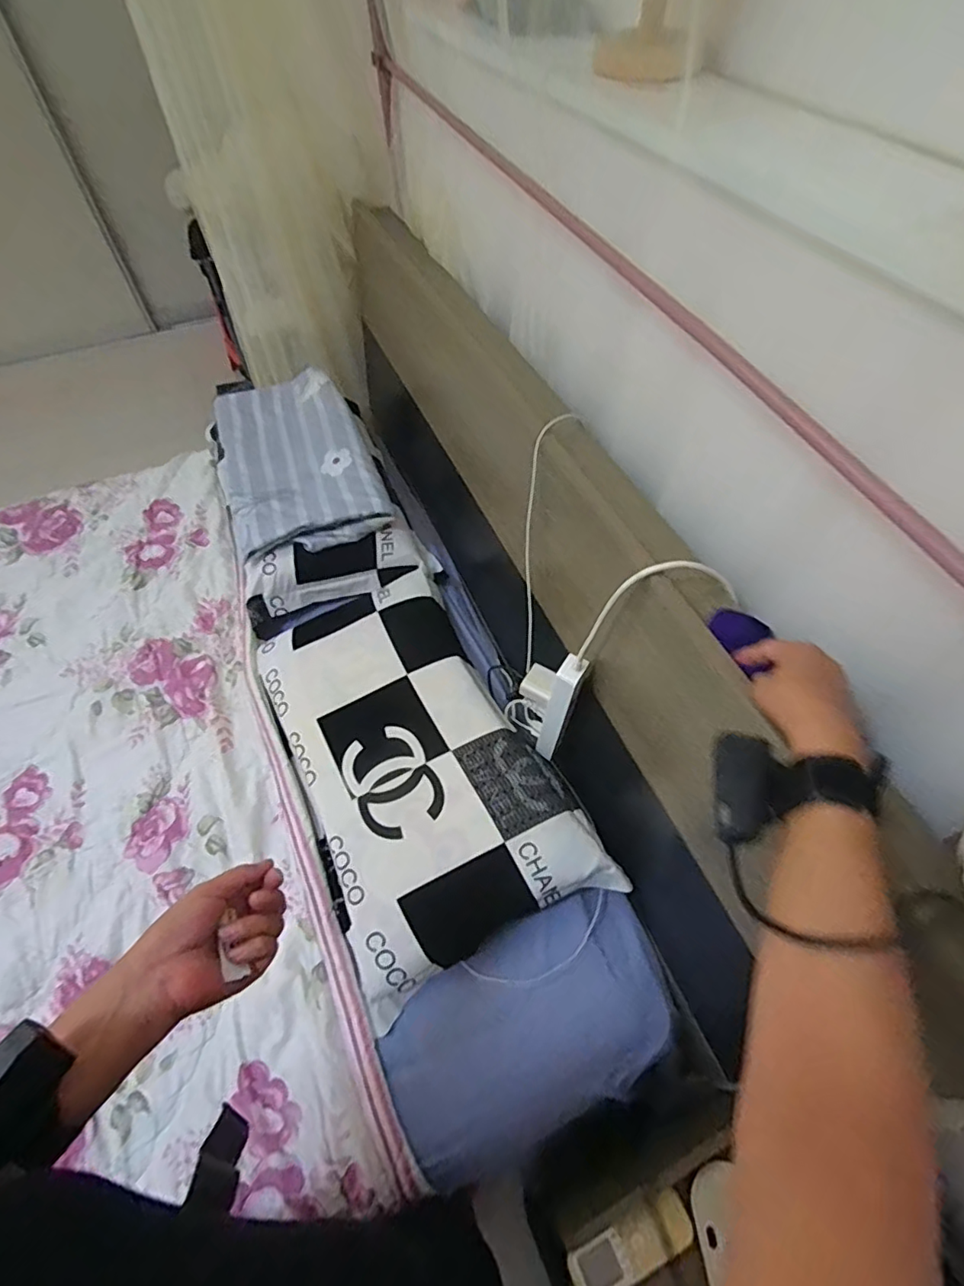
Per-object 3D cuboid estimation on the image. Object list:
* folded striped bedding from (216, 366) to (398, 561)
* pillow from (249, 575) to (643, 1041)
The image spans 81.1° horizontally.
[{"bbox_3d":[-0.396,-0.386,1.179,0.309,0.060,0.503,-21,58,-13],"label":"folded striped bedding"},{"bbox_3d":[-0.116,0.163,0.889,0.362,0.083,0.632,-23,59,-14],"label":"pillow"}]

